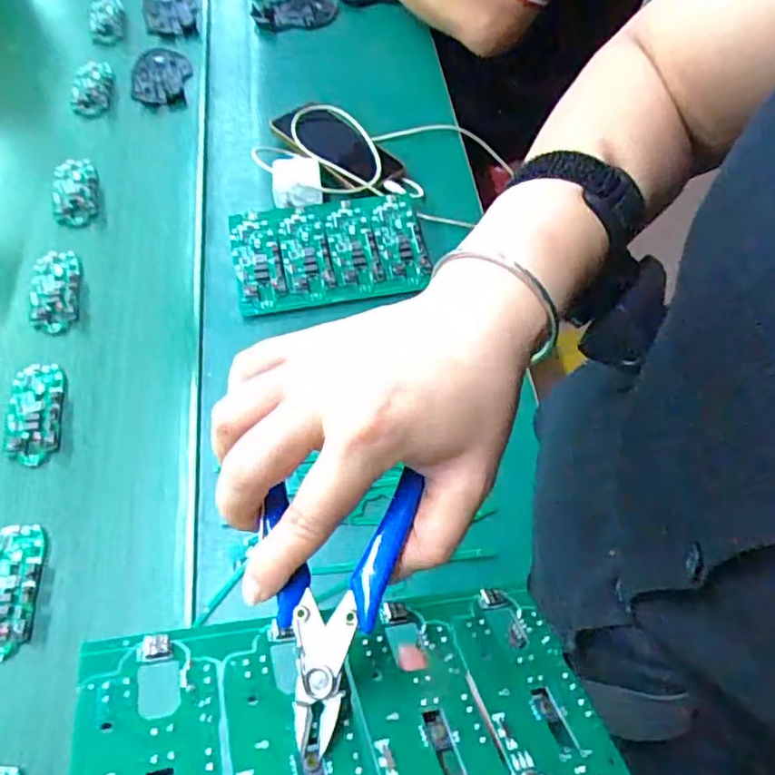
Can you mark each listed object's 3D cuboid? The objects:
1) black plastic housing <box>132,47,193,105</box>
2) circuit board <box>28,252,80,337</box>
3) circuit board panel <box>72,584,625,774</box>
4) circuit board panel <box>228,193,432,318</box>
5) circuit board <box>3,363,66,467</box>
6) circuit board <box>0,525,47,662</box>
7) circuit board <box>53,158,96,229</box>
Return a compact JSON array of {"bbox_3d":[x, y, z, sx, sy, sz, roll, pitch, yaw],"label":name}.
[{"bbox_3d":[-0.283,-0.391,0.772,0.069,0.009,0.100,-3,62,-1],"label":"black plastic housing"},{"bbox_3d":[-0.330,-0.095,0.608,0.043,0.009,0.096,-9,61,-4],"label":"circuit board"},{"bbox_3d":[-0.008,0.125,0.221,0.187,0.004,0.104,1,34,-22],"label":"circuit board panel"},{"bbox_3d":[-0.058,-0.143,0.623,0.193,0.017,0.115,-13,61,-7],"label":"circuit board panel"},{"bbox_3d":[-0.312,0.022,0.544,0.045,0.008,0.099,-10,61,-5],"label":"circuit board"},{"bbox_3d":[-0.291,0.154,0.471,0.048,0.006,0.097,-4,60,-2],"label":"circuit board"},{"bbox_3d":[-0.341,-0.212,0.669,0.044,0.006,0.093,-12,63,-6],"label":"circuit board"}]

